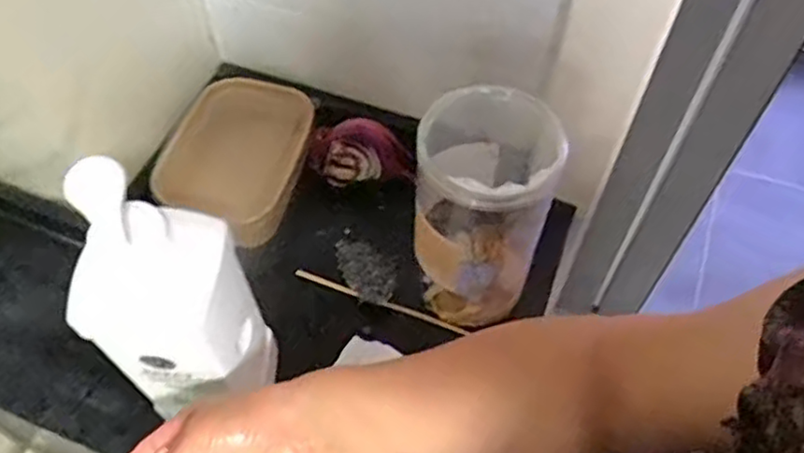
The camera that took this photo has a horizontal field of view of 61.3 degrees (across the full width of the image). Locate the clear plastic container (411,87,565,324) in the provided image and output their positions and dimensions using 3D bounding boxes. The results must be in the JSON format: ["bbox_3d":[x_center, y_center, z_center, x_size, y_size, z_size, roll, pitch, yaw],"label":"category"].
[{"bbox_3d":[0.060,-0.008,0.534,0.097,0.193,0.098,0,56,0],"label":"clear plastic container"}]

